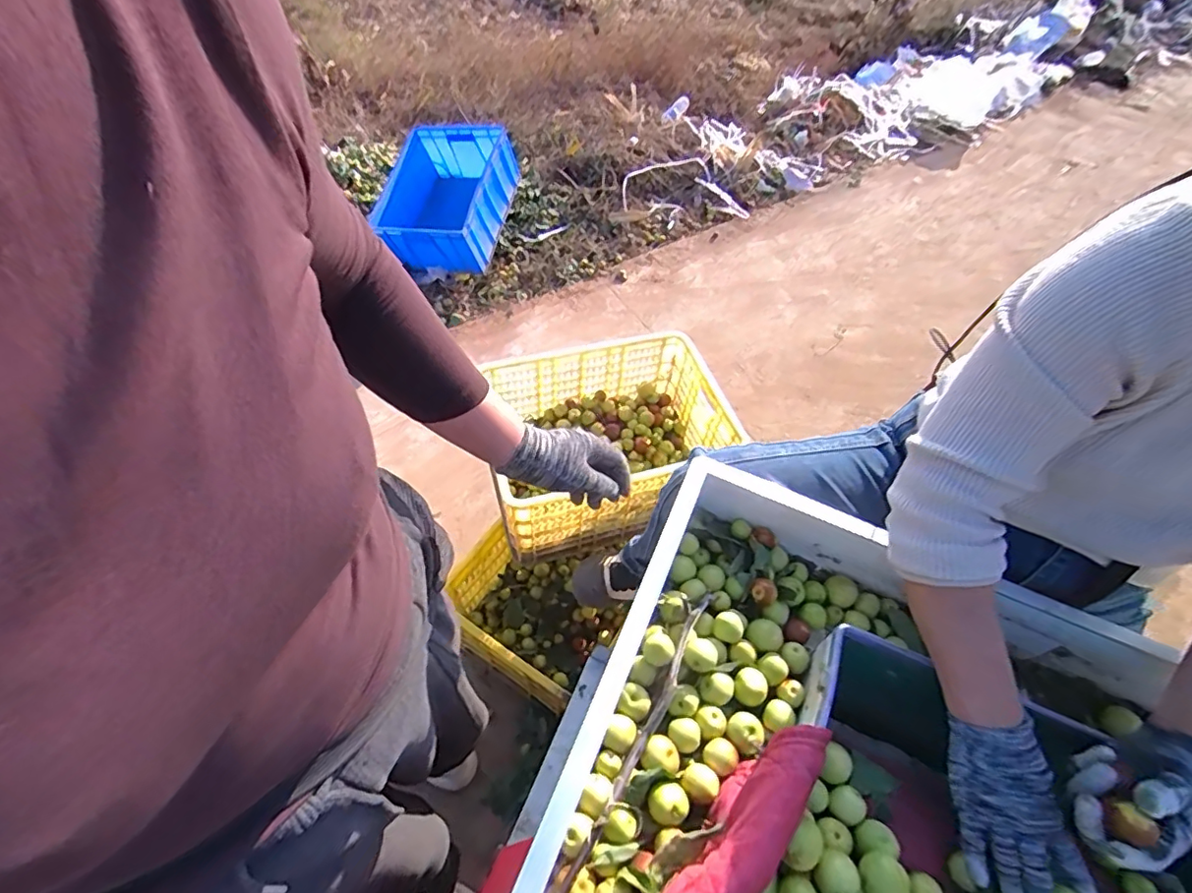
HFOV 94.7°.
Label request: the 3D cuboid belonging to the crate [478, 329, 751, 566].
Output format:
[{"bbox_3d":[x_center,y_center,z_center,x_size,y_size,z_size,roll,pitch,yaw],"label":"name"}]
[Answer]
[{"bbox_3d":[0.021,-0.013,1.188,0.472,0.260,0.368,-10,55,-13],"label":"crate"}]

